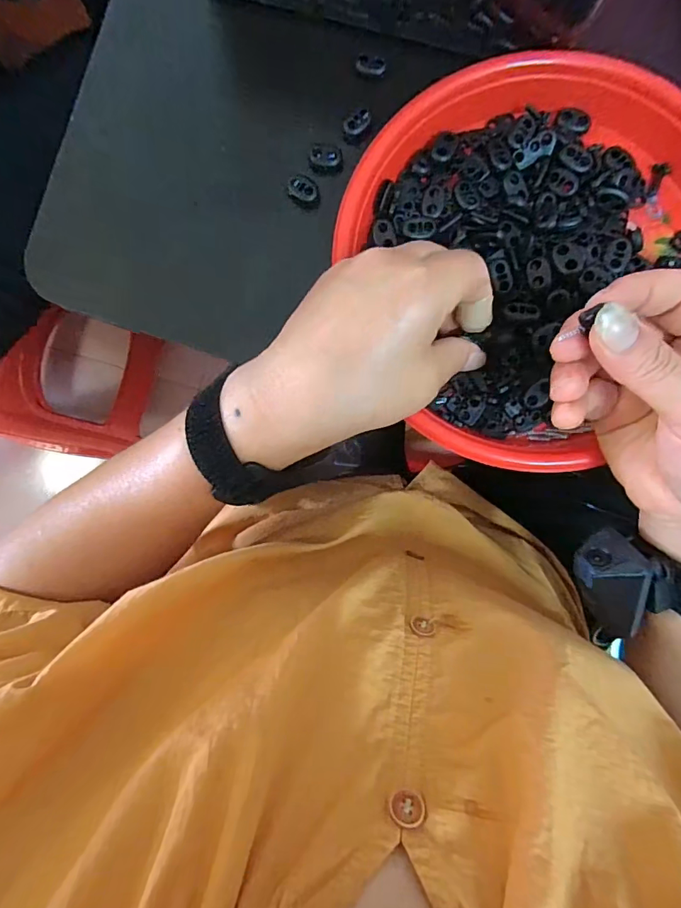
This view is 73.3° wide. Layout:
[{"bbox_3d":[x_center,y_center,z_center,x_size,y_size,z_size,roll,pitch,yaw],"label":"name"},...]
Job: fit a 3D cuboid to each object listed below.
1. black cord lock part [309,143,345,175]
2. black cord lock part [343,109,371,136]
[{"bbox_3d":[-0.009,-0.195,0.301,0.022,0.007,0.018,6,89,3],"label":"black cord lock part"},{"bbox_3d":[0.011,-0.215,0.297,0.019,0.004,0.010,-40,87,1],"label":"black cord lock part"}]

